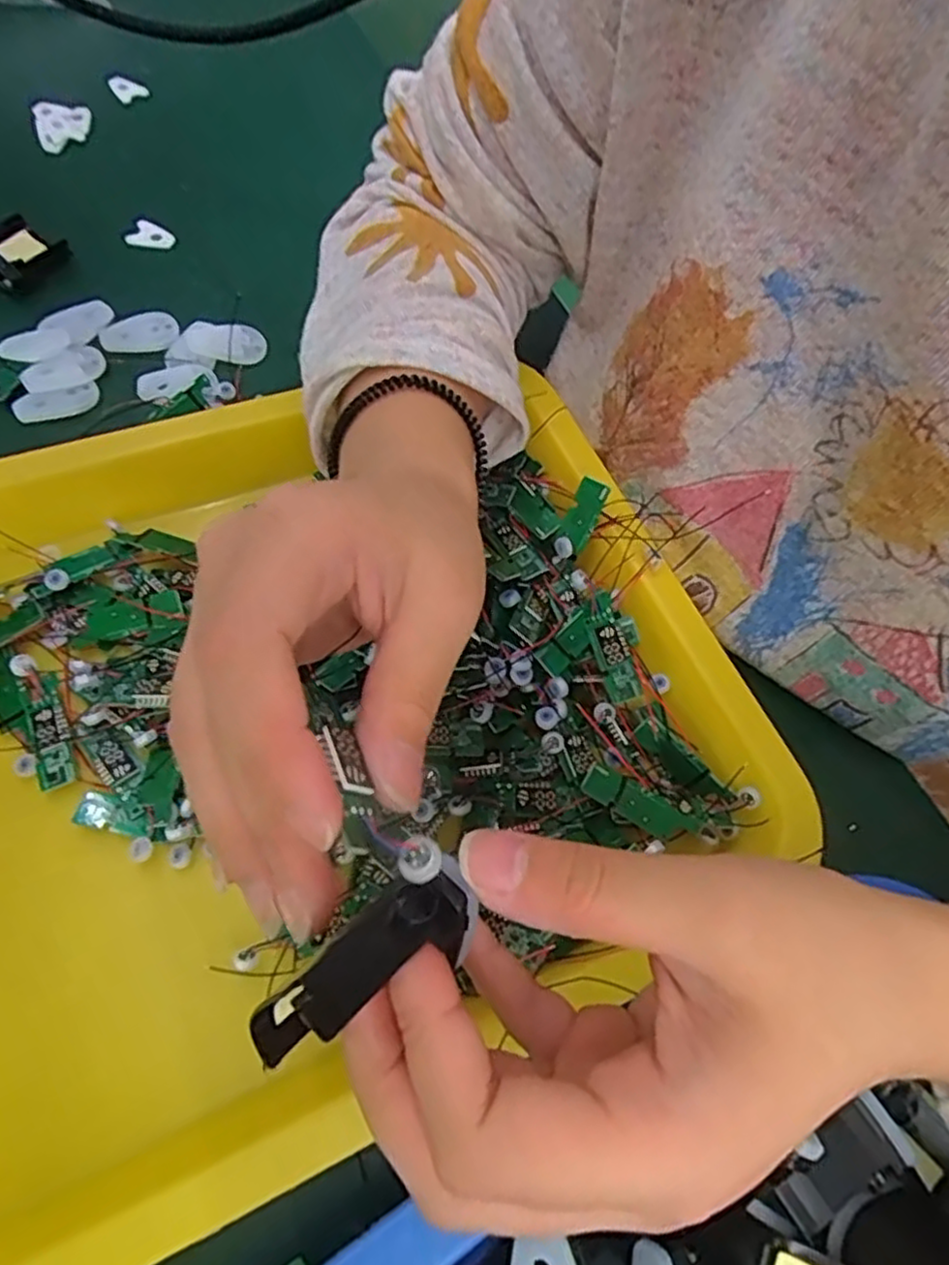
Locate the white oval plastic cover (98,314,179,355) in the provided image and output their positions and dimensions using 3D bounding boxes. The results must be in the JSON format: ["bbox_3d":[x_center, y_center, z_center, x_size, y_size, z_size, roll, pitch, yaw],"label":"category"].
[{"bbox_3d":[-0.162,-0.144,0.341,0.036,0.006,0.019,-12,66,-12],"label":"white oval plastic cover"}]

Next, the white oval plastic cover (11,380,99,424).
[{"bbox_3d":[-0.190,-0.104,0.319,0.036,0.006,0.014,-15,66,-14],"label":"white oval plastic cover"}]

